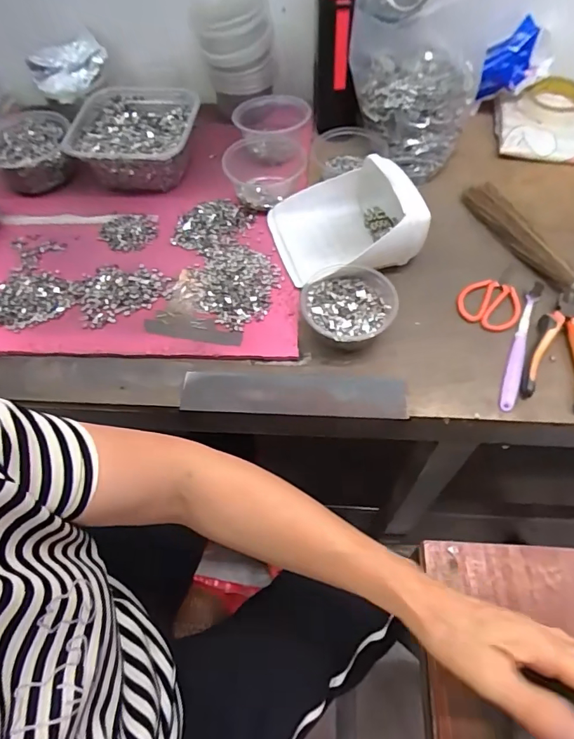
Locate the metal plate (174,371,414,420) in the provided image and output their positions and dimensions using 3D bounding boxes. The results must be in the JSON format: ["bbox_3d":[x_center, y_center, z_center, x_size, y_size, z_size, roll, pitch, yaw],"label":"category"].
[{"bbox_3d":[0.006,0.029,0.521,0.244,0.010,0.050,1,58,4],"label":"metal plate"}]

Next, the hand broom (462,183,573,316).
[{"bbox_3d":[0.333,-0.115,0.565,0.047,0.032,0.362,-19,59,-9],"label":"hand broom"}]

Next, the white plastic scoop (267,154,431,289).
[{"bbox_3d":[0.074,-0.190,0.599,0.168,0.079,0.151,-18,59,-8],"label":"white plastic scoop"}]

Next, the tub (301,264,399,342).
[{"bbox_3d":[0.072,-0.069,0.548,0.106,0.046,0.099,-1,58,2],"label":"tub"}]

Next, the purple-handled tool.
[{"bbox_3d":[0.268,-0.031,0.534,0.017,0.012,0.178,20,61,14],"label":"purple-handled tool"}]

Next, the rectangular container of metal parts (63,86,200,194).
[{"bbox_3d":[-0.220,-0.343,0.700,0.175,0.072,0.173,2,58,4],"label":"rectangular container of metal parts"}]

